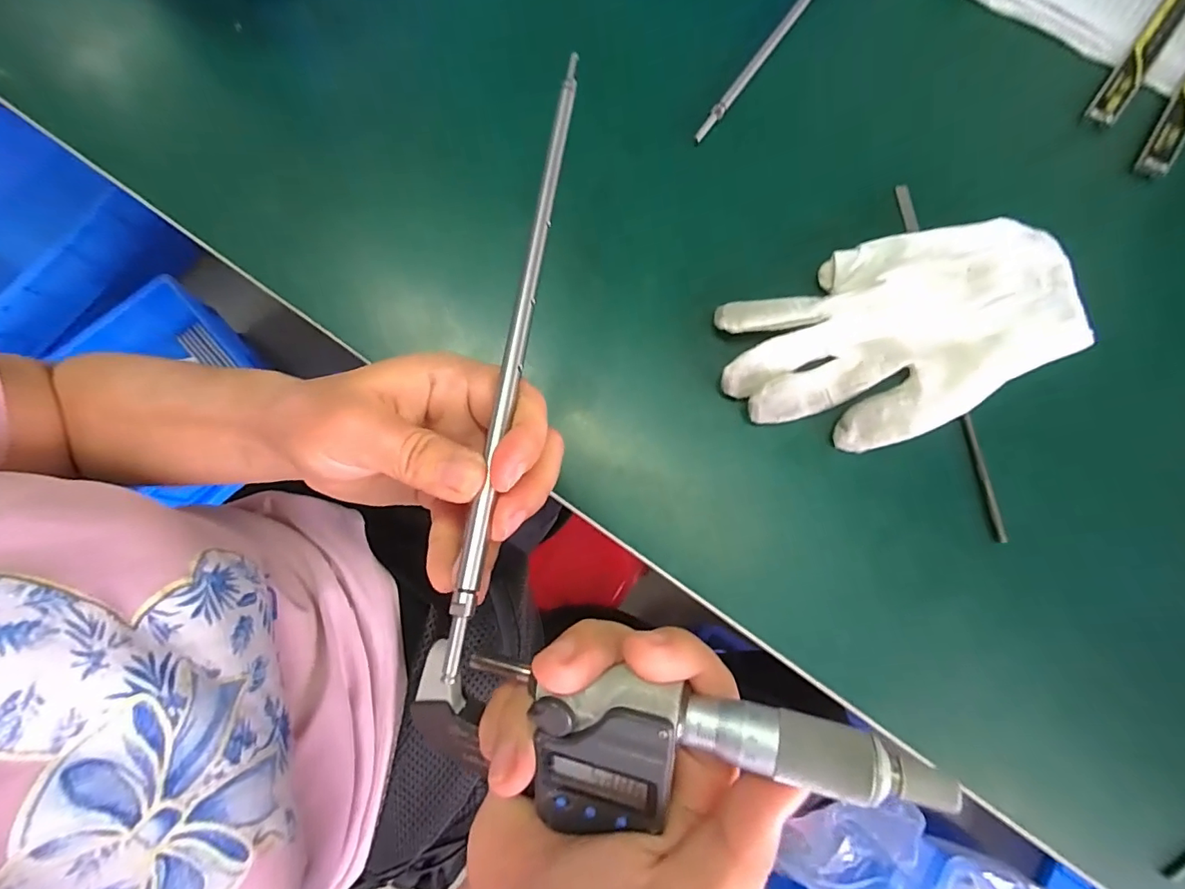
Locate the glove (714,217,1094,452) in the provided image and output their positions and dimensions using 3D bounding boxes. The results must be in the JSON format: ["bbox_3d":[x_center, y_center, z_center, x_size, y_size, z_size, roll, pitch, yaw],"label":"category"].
[{"bbox_3d":[0.155,-0.057,0.262,0.172,0.026,0.097,-24,79,-5],"label":"glove"}]

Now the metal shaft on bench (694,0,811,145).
[{"bbox_3d":[0.136,-0.281,0.316,0.006,0.006,0.258,35,80,7],"label":"metal shaft on bench"}]

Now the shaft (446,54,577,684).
[{"bbox_3d":[-0.026,-0.055,0.200,0.007,0.006,0.270,7,71,1],"label":"shaft"}]

